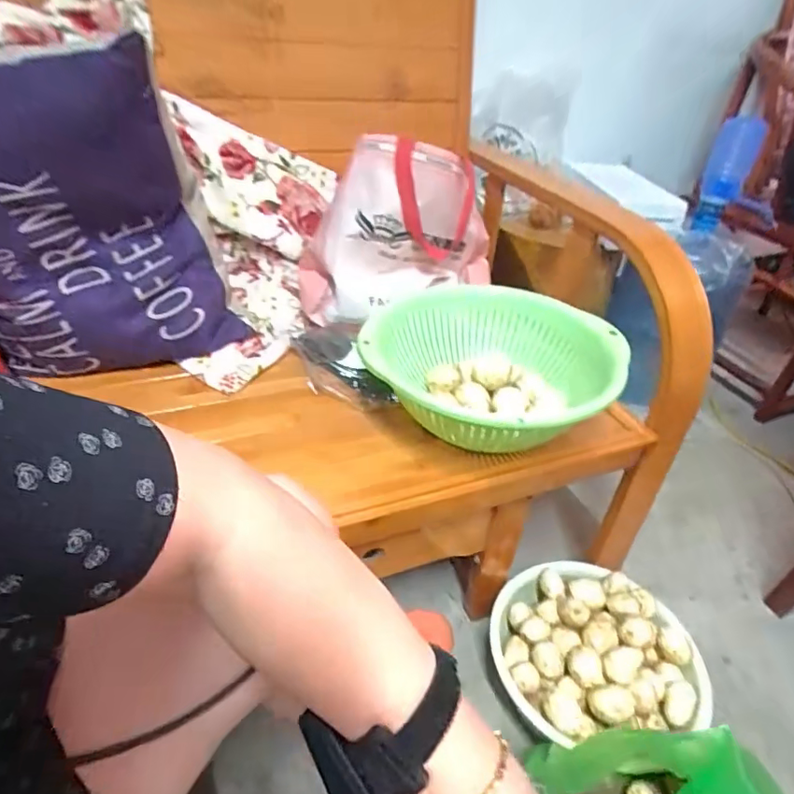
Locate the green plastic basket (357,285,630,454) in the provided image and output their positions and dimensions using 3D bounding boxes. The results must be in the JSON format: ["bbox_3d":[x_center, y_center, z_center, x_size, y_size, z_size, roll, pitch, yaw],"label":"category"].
[{"bbox_3d":[0.103,-0.025,0.636,0.285,0.112,0.273,2,39,-2],"label":"green plastic basket"}]

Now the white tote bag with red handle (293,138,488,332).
[{"bbox_3d":[0.006,-0.242,0.773,0.292,0.250,0.150,1,39,-4],"label":"white tote bag with red handle"}]

